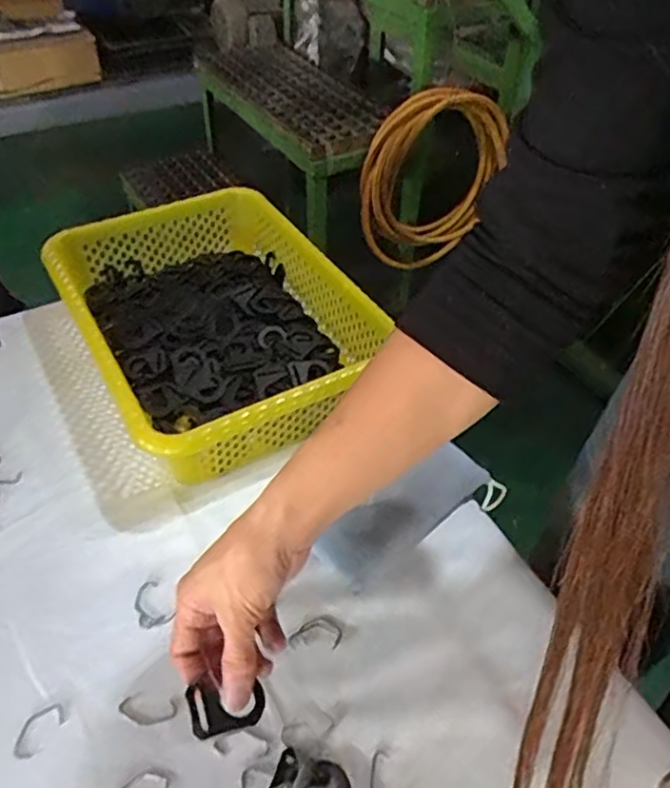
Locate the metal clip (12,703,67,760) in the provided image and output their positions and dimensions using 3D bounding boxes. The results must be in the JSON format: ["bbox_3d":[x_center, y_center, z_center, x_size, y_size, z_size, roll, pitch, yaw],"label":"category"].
[{"bbox_3d":[-0.199,0.224,0.422,0.021,0.004,0.037,30,51,24],"label":"metal clip"}]

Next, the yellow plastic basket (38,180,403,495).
[{"bbox_3d":[-0.124,-0.073,0.654,0.248,0.094,0.339,-22,50,-23],"label":"yellow plastic basket"}]

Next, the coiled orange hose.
[{"bbox_3d":[0.218,-0.465,1.407,0.340,0.403,0.050,-17,48,-16],"label":"coiled orange hose"}]

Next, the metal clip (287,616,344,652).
[{"bbox_3d":[-0.014,0.177,0.469,0.038,0.004,0.023,2,45,0],"label":"metal clip"}]

